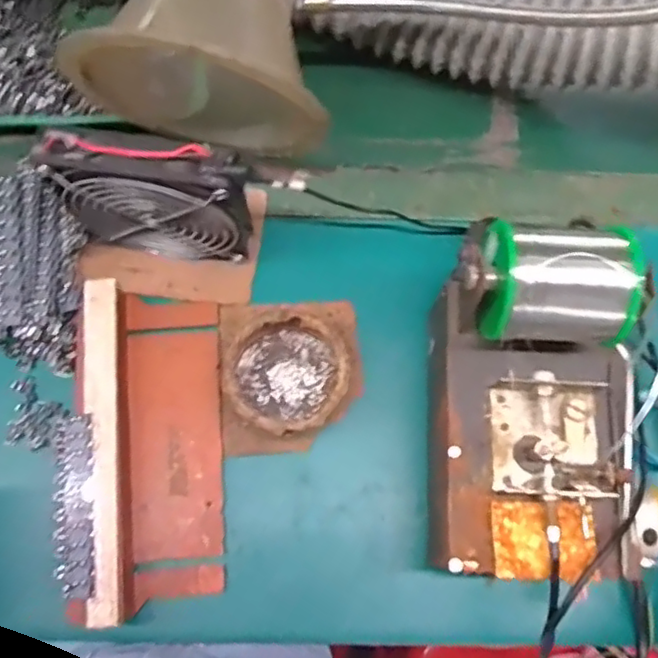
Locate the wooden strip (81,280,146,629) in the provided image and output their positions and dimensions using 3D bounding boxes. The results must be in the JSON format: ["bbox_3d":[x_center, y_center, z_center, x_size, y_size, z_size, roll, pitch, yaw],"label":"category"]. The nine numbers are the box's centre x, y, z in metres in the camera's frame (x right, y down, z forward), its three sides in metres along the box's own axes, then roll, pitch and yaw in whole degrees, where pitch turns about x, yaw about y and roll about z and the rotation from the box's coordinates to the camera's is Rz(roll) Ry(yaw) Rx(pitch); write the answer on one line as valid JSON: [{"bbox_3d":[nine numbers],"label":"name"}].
[{"bbox_3d":[-0.144,0.075,0.414,0.021,0.044,0.215,-6,75,-4],"label":"wooden strip"}]

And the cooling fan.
[{"bbox_3d":[-0.113,-0.083,0.416,0.120,0.126,0.034,8,74,0],"label":"cooling fan"}]

